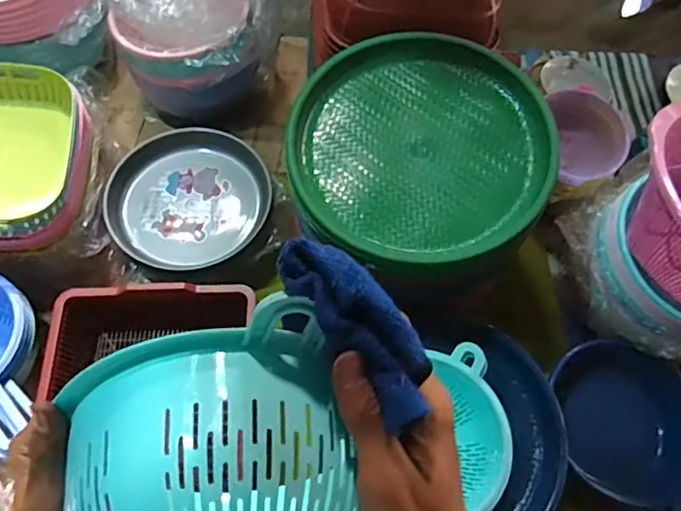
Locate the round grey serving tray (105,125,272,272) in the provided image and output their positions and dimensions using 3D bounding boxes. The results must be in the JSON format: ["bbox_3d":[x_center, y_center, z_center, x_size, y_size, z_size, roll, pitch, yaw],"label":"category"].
[{"bbox_3d":[-0.284,-0.111,1.029,0.285,0.048,0.280,1,64,-3],"label":"round grey serving tray"}]

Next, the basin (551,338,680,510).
[{"bbox_3d":[0.478,0.284,0.953,0.249,0.152,0.226,19,65,6],"label":"basin"}]

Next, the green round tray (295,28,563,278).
[{"bbox_3d":[0.118,-0.166,0.817,0.366,0.051,0.375,1,64,-3],"label":"green round tray"}]

